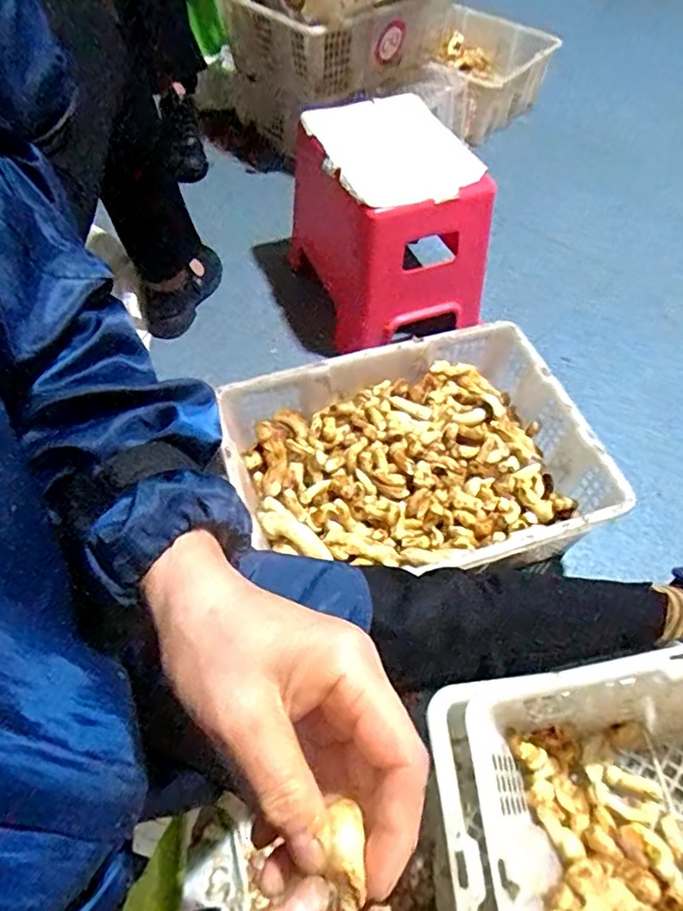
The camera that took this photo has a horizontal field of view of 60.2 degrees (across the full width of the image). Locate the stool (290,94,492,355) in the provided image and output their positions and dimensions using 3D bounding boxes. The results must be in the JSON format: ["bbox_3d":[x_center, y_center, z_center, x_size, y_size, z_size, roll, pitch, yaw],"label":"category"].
[{"bbox_3d":[0.076,-0.405,1.028,0.236,0.261,0.337,-24,60,-15],"label":"stool"}]

